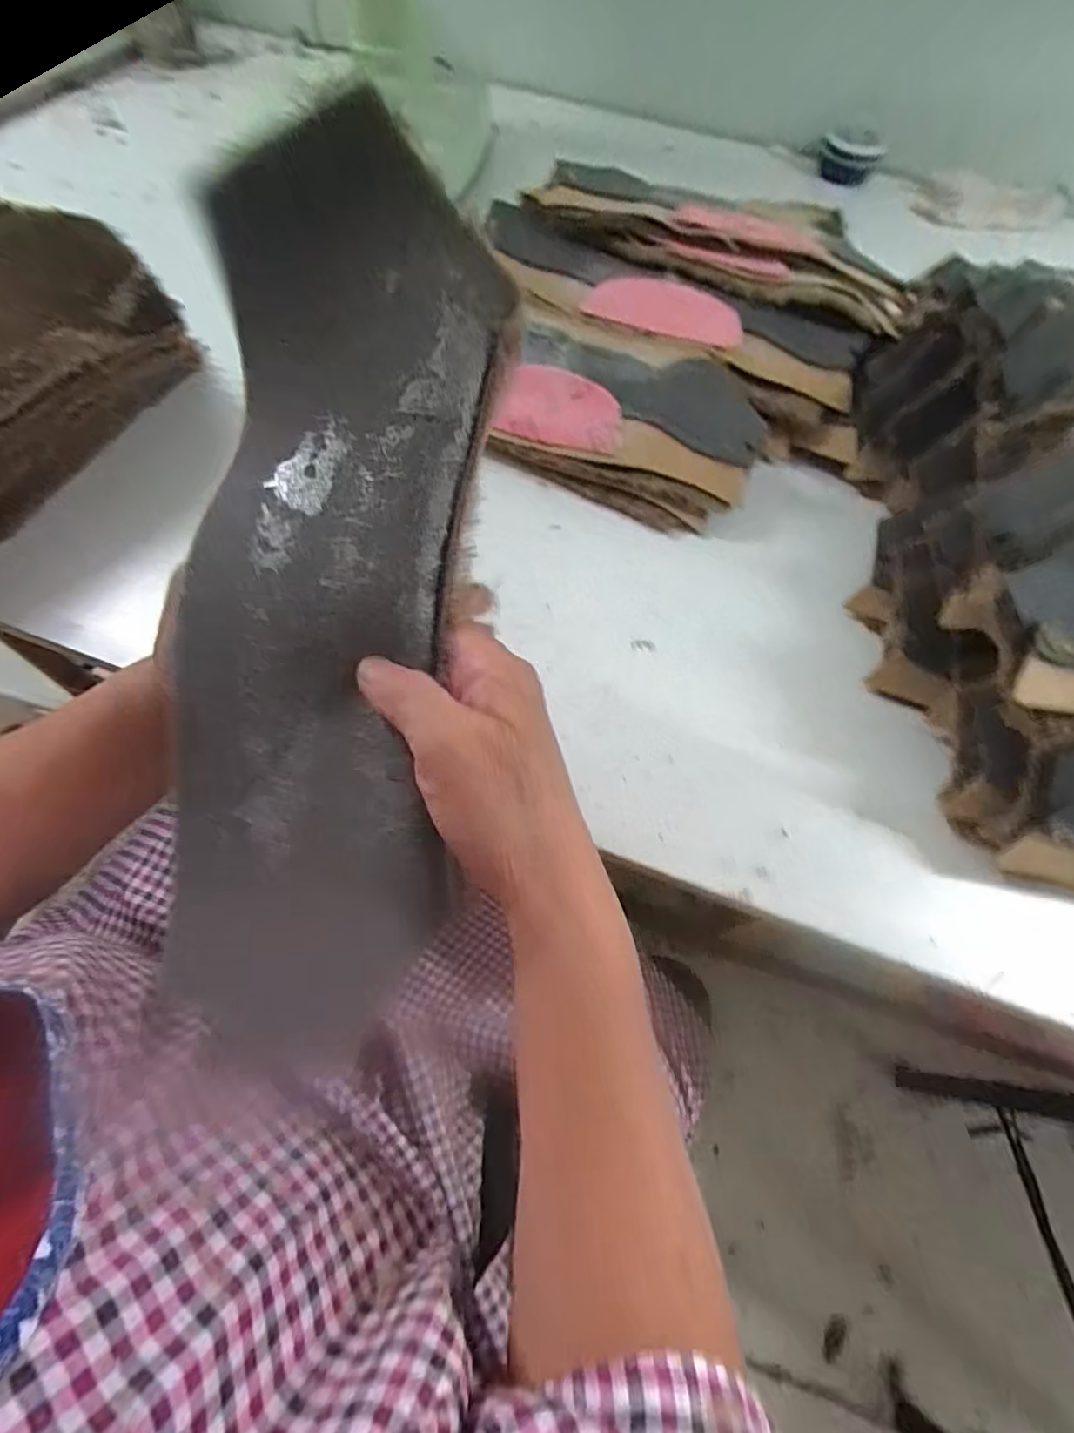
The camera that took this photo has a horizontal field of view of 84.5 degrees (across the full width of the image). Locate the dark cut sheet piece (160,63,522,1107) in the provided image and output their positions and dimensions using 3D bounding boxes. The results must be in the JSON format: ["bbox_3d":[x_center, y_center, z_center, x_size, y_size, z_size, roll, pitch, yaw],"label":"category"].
[{"bbox_3d":[-0.082,-0.038,0.232,0.124,0.022,0.349,4,92,11],"label":"dark cut sheet piece"}]

